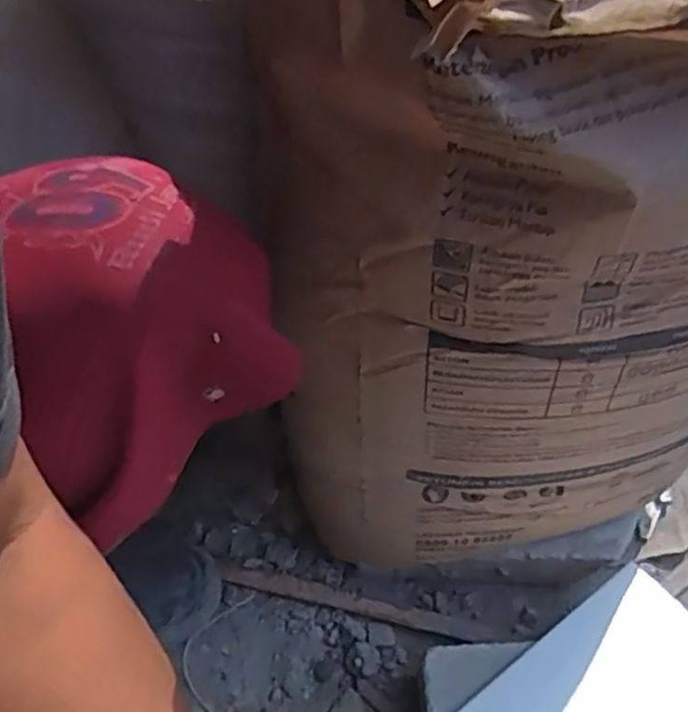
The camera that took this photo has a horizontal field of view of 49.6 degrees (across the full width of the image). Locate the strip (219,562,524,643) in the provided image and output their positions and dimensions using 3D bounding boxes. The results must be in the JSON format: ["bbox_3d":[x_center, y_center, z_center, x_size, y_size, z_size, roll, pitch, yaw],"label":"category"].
[{"bbox_3d":[0.017,0.221,0.660,0.261,0.016,0.019,10,51,9],"label":"strip"}]

